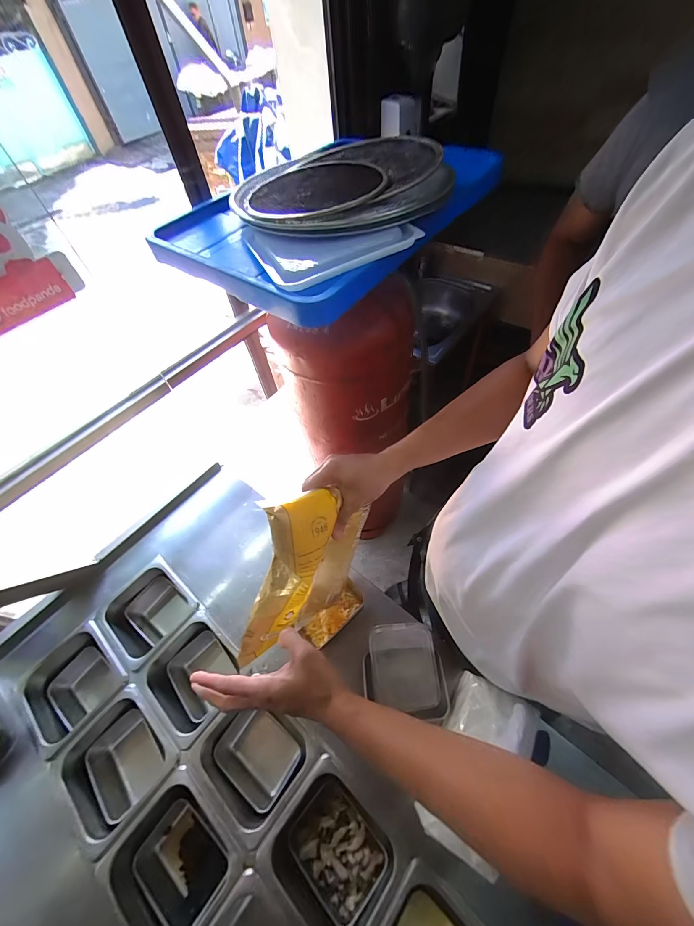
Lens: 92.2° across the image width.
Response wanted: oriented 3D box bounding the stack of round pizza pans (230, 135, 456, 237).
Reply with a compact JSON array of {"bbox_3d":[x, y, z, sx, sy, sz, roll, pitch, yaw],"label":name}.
[{"bbox_3d":[-0.020,-0.497,0.584,0.352,0.043,0.345,-19,56,-8],"label":"stack of round pizza pans"}]

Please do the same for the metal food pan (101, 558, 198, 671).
[{"bbox_3d":[-0.420,0.341,0.755,0.182,0.135,0.162,34,65,25],"label":"metal food pan"}]

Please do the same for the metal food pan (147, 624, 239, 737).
[{"bbox_3d":[-0.296,0.435,0.682,0.164,0.116,0.141,35,65,25],"label":"metal food pan"}]

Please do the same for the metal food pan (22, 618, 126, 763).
[{"bbox_3d":[-0.526,0.447,0.682,0.182,0.114,0.169,33,64,24],"label":"metal food pan"}]

